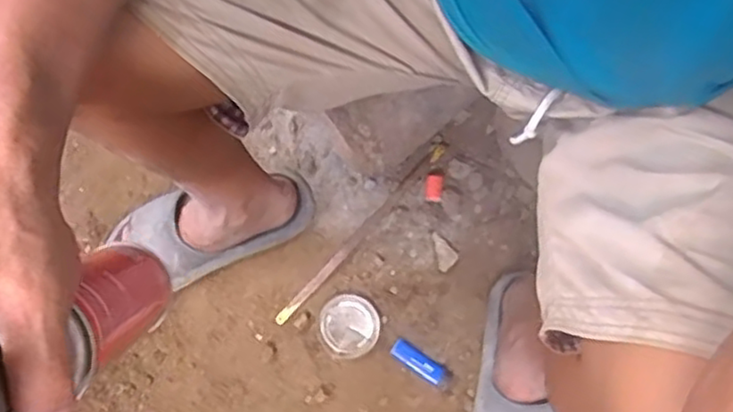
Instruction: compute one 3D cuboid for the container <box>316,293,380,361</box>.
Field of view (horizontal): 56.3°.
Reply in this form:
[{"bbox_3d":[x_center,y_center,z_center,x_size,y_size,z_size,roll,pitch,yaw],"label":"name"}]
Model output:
[{"bbox_3d":[-0.023,0.148,0.836,0.074,0.019,0.076,0,77,1],"label":"container"}]

